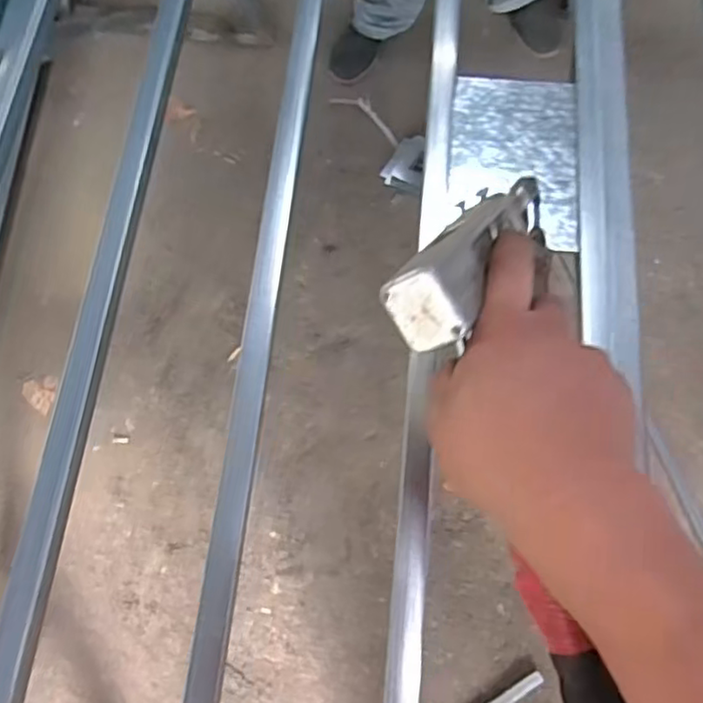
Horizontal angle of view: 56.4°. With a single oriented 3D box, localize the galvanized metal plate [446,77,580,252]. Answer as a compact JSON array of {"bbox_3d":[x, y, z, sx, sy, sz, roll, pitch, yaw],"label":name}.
[{"bbox_3d":[0.130,-0.157,0.529,0.101,0.009,0.156,4,72,2],"label":"galvanized metal plate"}]

